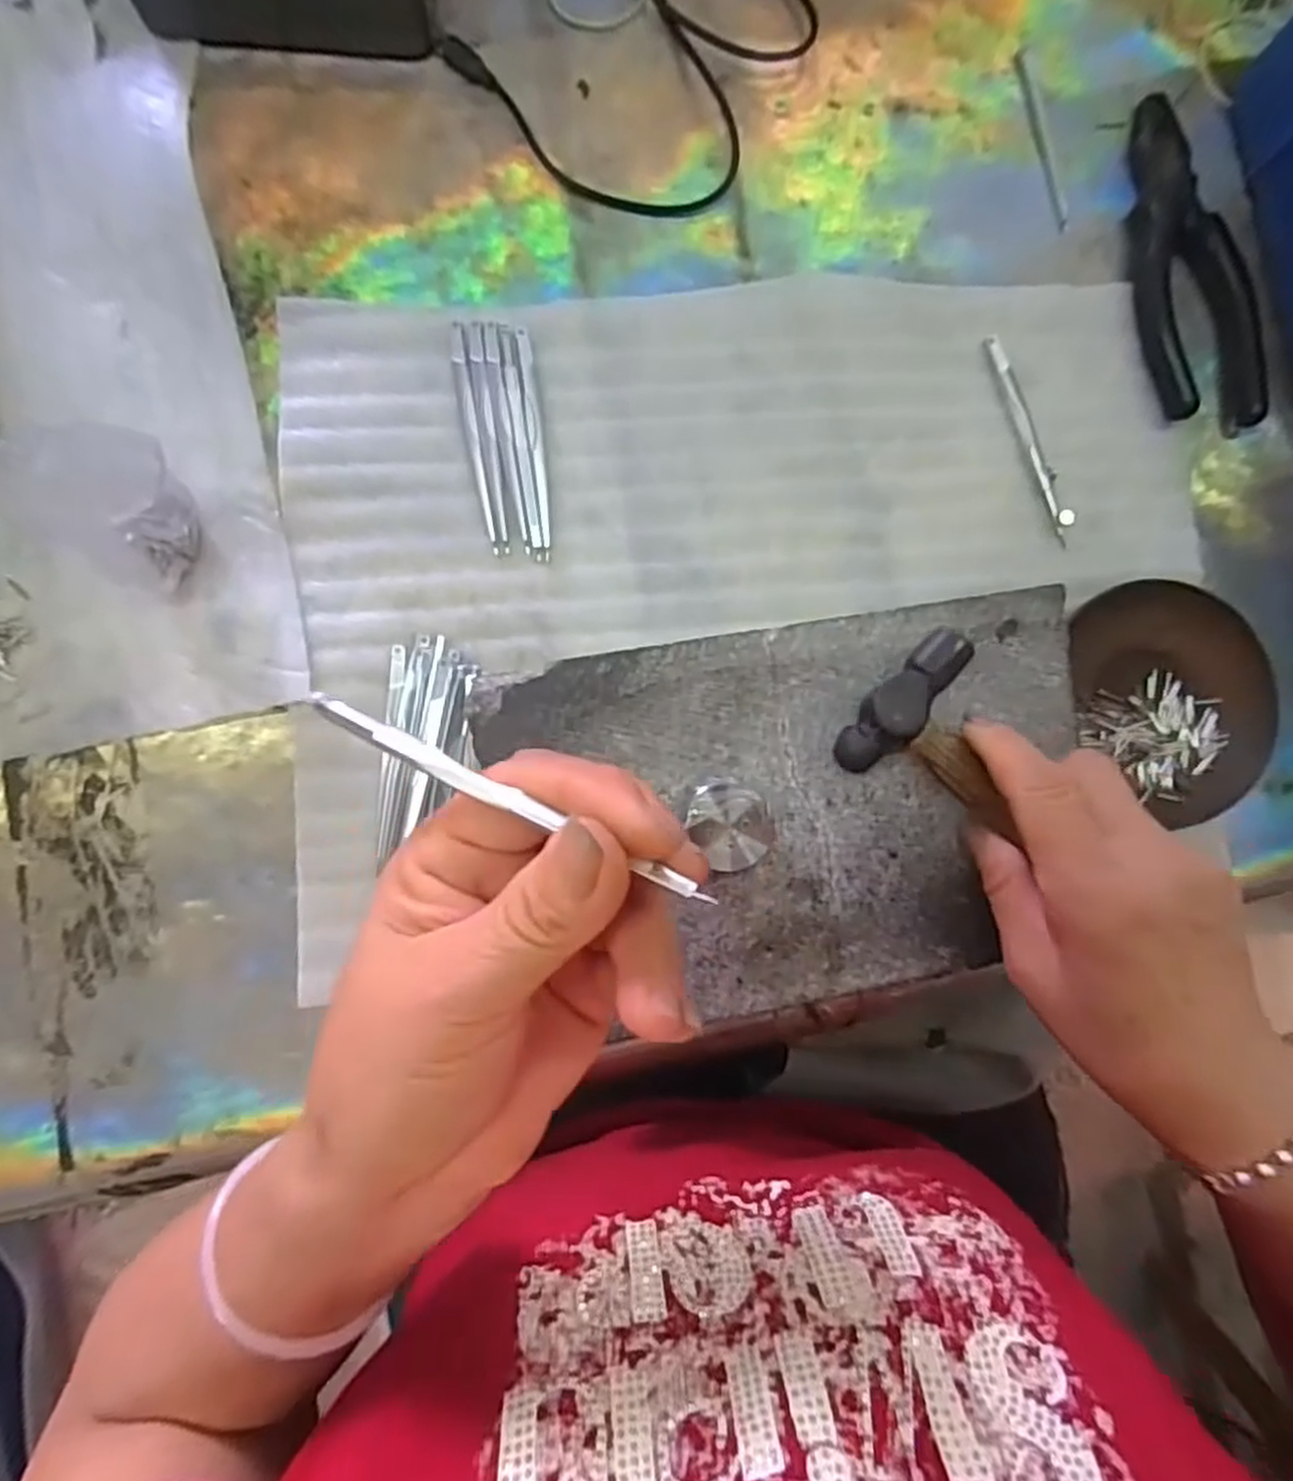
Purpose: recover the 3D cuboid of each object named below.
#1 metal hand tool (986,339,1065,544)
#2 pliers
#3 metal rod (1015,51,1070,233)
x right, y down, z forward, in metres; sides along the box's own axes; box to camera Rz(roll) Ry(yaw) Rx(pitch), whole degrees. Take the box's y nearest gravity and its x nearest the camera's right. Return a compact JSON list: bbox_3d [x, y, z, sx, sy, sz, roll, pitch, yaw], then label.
[{"bbox_3d":[0.189,-0.148,0.374,0.010,0.004,0.106,-19,90,-5],"label":"metal hand tool"},{"bbox_3d":[0.264,-0.234,0.376,0.047,0.017,0.167,-14,89,-5],"label":"pliers"},{"bbox_3d":[0.199,-0.301,0.383,0.007,0.004,0.092,-14,89,-5],"label":"metal rod"}]

